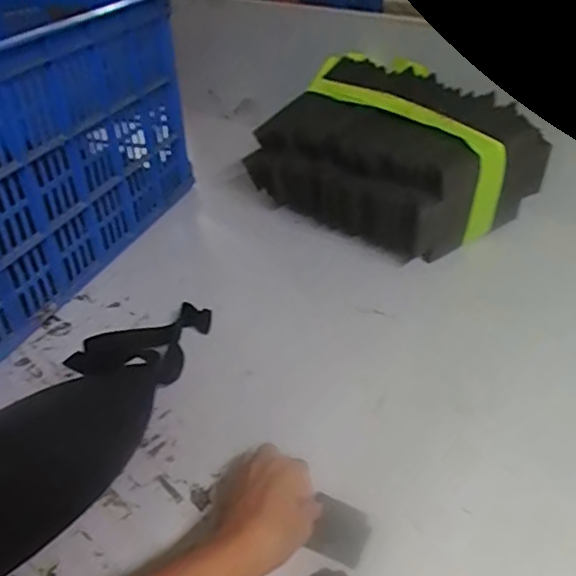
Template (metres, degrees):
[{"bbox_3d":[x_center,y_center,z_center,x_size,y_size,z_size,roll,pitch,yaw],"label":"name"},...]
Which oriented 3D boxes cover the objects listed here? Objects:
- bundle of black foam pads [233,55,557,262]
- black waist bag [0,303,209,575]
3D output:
[{"bbox_3d":[0.146,-0.187,0.843,0.229,0.189,0.379,-31,43,-33],"label":"bundle of black foam pads"},{"bbox_3d":[-0.201,0.131,0.512,0.119,0.090,0.427,16,40,26],"label":"black waist bag"}]

